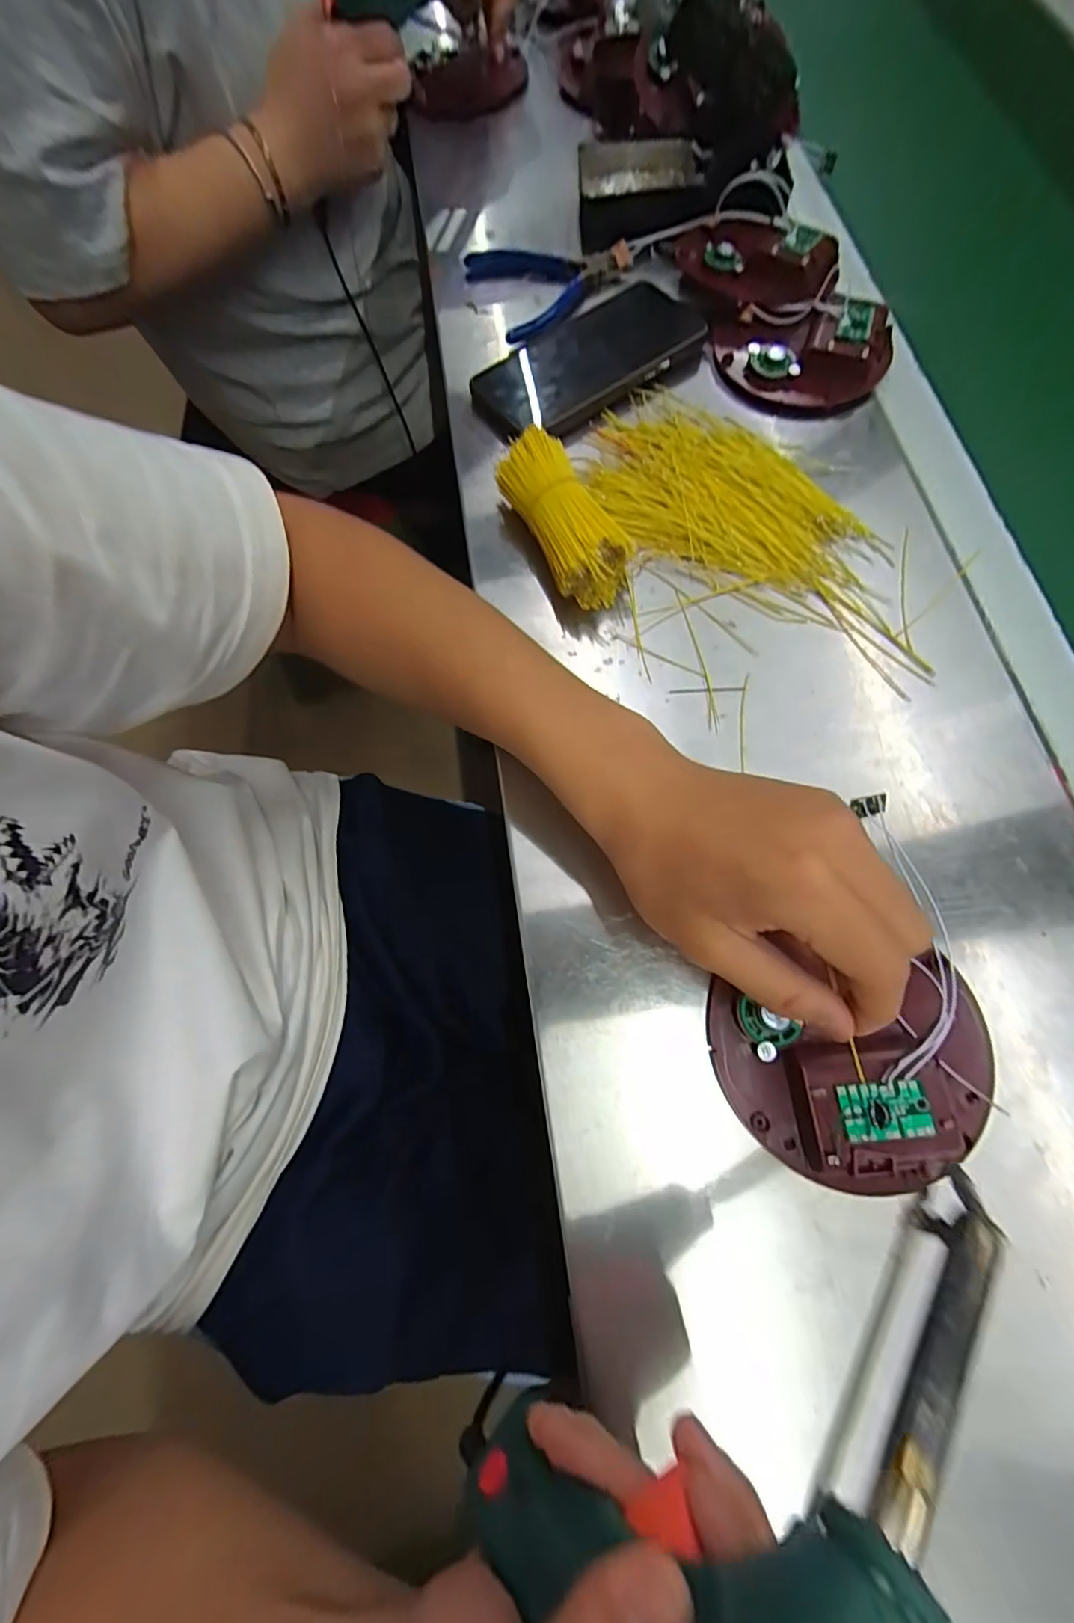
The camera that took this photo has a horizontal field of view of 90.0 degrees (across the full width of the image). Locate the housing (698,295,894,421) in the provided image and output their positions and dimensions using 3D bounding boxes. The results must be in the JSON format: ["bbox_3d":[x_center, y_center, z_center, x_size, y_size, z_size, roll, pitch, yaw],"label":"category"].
[{"bbox_3d":[0.175,-0.313,0.365,0.123,0.030,0.083,13,73,7],"label":"housing"}]

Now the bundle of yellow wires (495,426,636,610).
[{"bbox_3d":[0.012,-0.176,0.323,0.043,0.034,0.104,-33,74,-8],"label":"bundle of yellow wires"}]

